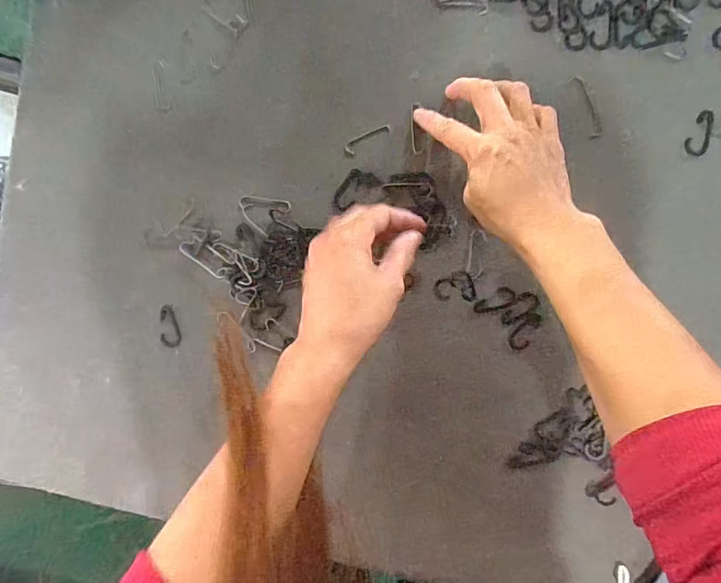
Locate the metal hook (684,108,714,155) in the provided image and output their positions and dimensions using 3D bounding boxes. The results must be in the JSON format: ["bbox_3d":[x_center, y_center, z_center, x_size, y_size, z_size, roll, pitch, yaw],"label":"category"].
[{"bbox_3d":[0.274,-0.128,0.372,0.018,0.004,0.035,12,99,-1],"label":"metal hook"}]

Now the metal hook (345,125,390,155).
[{"bbox_3d":[0.006,-0.125,0.381,0.040,0.004,0.011,-27,97,5],"label":"metal hook"}]

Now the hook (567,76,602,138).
[{"bbox_3d":[0.183,-0.150,0.376,0.012,0.004,0.053,-25,97,4],"label":"hook"}]

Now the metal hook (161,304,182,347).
[{"bbox_3d":[-0.168,0.030,0.406,0.017,0.004,0.037,-11,98,2],"label":"metal hook"}]

